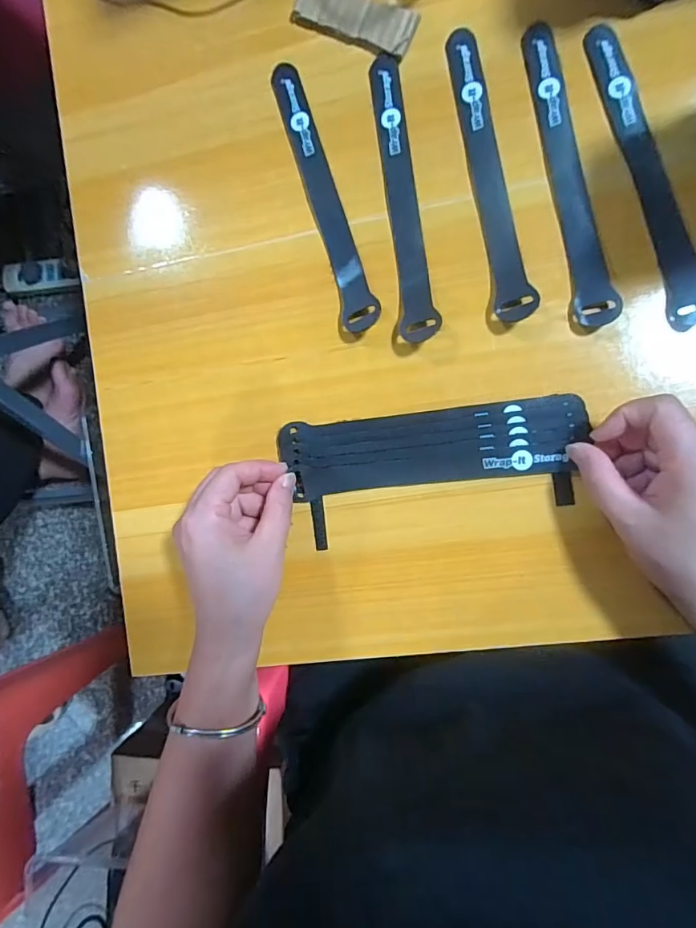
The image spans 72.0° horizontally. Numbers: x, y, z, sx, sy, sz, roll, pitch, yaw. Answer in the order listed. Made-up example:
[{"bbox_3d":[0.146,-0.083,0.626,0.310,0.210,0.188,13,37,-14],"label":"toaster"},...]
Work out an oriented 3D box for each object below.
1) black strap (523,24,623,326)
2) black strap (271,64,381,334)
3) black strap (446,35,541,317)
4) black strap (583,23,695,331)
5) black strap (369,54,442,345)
[{"bbox_3d":[0.146,-0.195,0.318,0.025,0.005,0.213,-9,84,12],"label":"black strap"},{"bbox_3d":[-0.017,-0.195,0.343,0.025,0.006,0.210,-17,83,10],"label":"black strap"},{"bbox_3d":[0.095,-0.198,0.323,0.024,0.009,0.213,-10,84,12],"label":"black strap"},{"bbox_3d":[0.190,-0.185,0.302,0.028,0.004,0.205,-14,83,15],"label":"black strap"},{"bbox_3d":[0.038,-0.187,0.332,0.026,0.007,0.208,-7,85,11],"label":"black strap"}]

